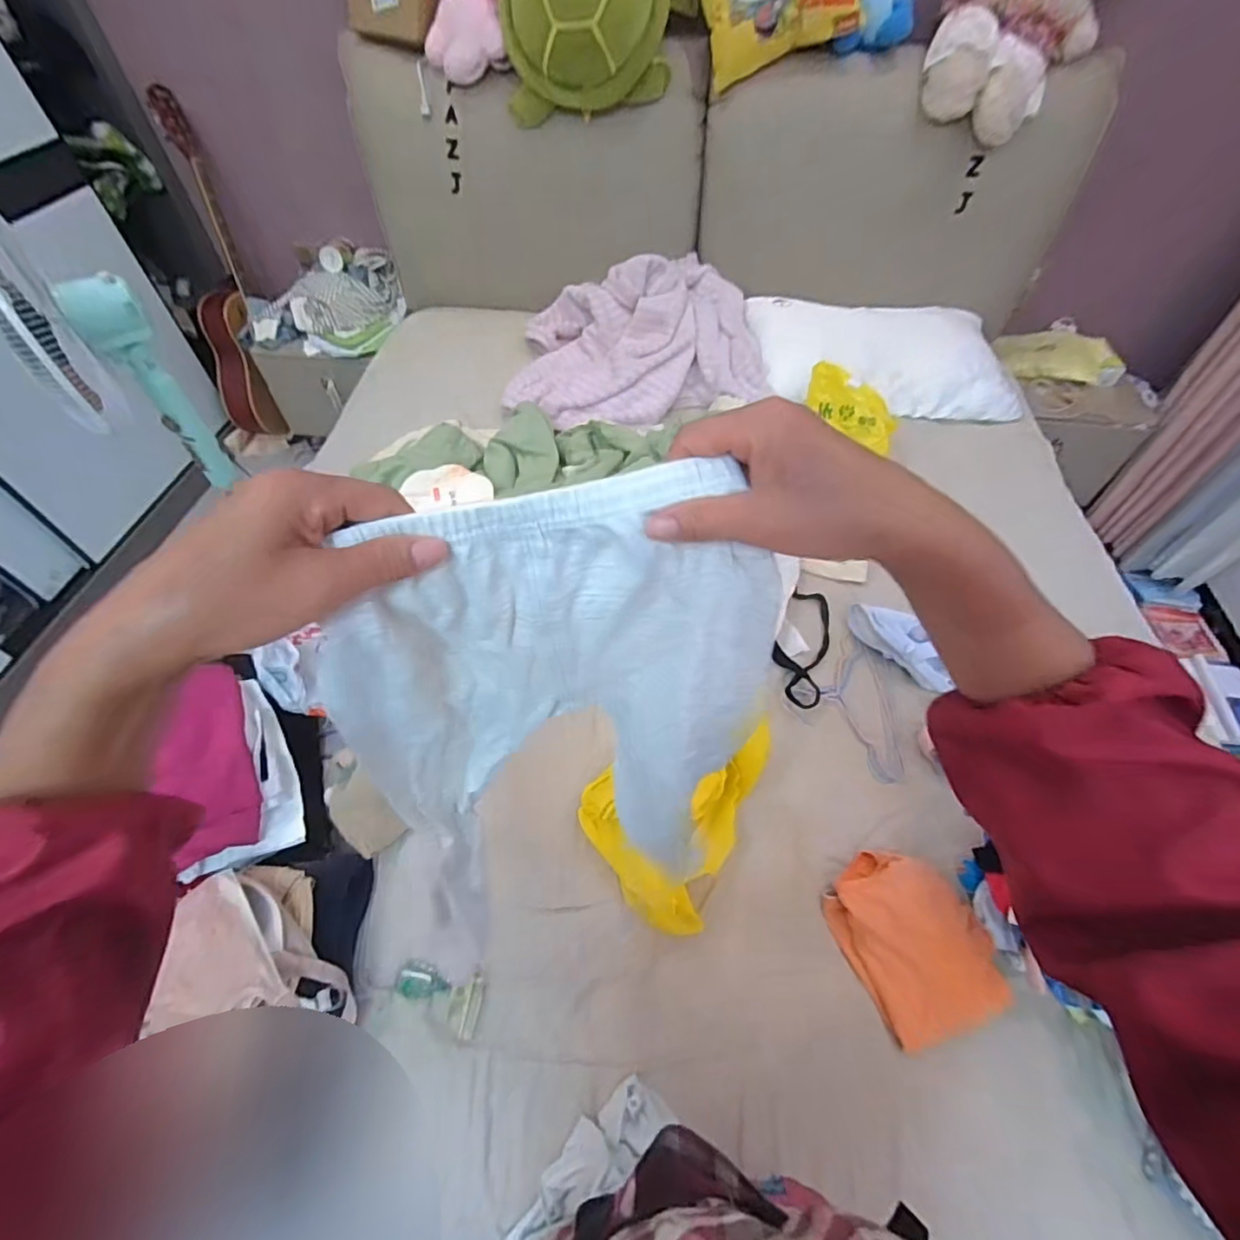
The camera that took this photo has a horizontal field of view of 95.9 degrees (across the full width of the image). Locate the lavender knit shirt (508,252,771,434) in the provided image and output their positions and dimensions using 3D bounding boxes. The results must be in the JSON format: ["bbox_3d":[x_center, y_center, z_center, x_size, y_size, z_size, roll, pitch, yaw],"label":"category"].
[{"bbox_3d":[0.035,-0.727,1.463,0.633,0.165,0.565,-3,54,-3],"label":"lavender knit shirt"}]

